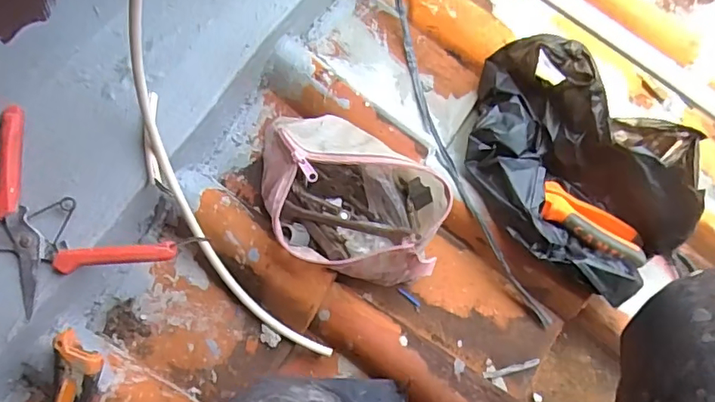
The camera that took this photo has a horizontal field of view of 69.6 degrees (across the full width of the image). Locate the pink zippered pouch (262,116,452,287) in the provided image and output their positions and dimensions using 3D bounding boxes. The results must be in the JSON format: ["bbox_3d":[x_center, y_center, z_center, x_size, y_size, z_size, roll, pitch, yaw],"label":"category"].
[{"bbox_3d":[-0.003,0.002,0.526,0.185,0.105,0.140,14,71,4],"label":"pink zippered pouch"}]

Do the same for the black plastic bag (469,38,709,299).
[{"bbox_3d":[0.237,-0.031,0.573,0.275,0.129,0.197,31,73,10],"label":"black plastic bag"}]

